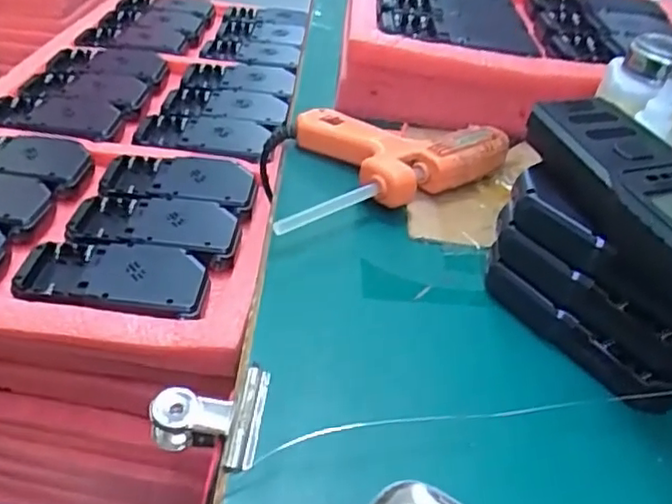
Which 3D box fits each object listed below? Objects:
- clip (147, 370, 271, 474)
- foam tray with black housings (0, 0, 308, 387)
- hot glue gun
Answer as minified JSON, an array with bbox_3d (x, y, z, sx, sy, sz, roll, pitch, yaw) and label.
[{"bbox_3d":[-0.053,0.068,0.279,0.044,0.018,0.041,7,37,2],"label":"clip"},{"bbox_3d":[-0.171,-0.124,0.606,0.294,0.039,0.591,9,39,2],"label":"foam tray with black housings"},{"bbox_3d":[0.017,-0.060,0.432,0.169,0.033,0.101,-17,43,-27],"label":"hot glue gun"}]

